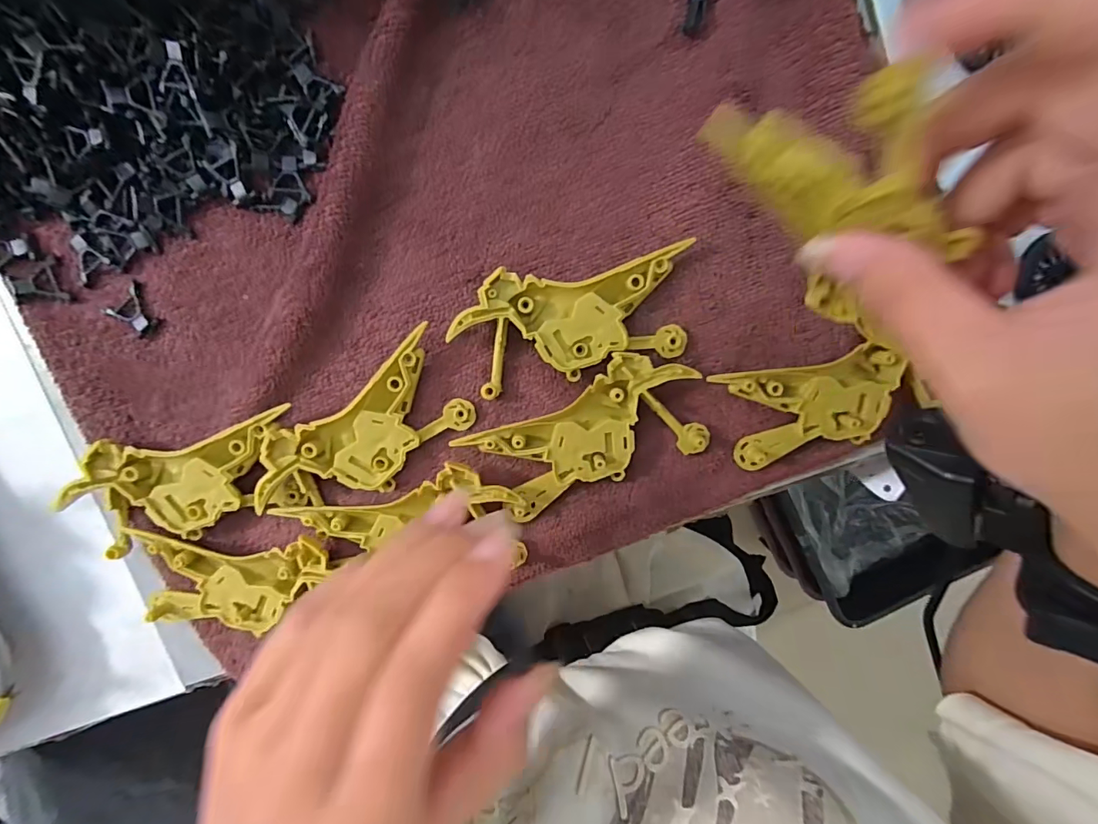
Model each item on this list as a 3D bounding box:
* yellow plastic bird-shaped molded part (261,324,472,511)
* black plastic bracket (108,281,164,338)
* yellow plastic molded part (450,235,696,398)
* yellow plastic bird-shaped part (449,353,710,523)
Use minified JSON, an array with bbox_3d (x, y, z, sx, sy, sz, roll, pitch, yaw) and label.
[{"bbox_3d":[-0.084,0.012,0.208,0.096,0.012,0.047,-32,96,3],"label":"yellow plastic bird-shaped molded part"},{"bbox_3d":[-0.182,-0.044,0.206,0.018,0.004,0.020,-44,94,2],"label":"black plastic bracket"},{"bbox_3d":[0.009,-0.039,0.204,0.101,0.012,0.047,-13,97,0],"label":"yellow plastic molded part"},{"bbox_3d":[0.017,0.010,0.209,0.098,0.012,0.051,-22,97,1],"label":"yellow plastic bird-shaped part"}]

